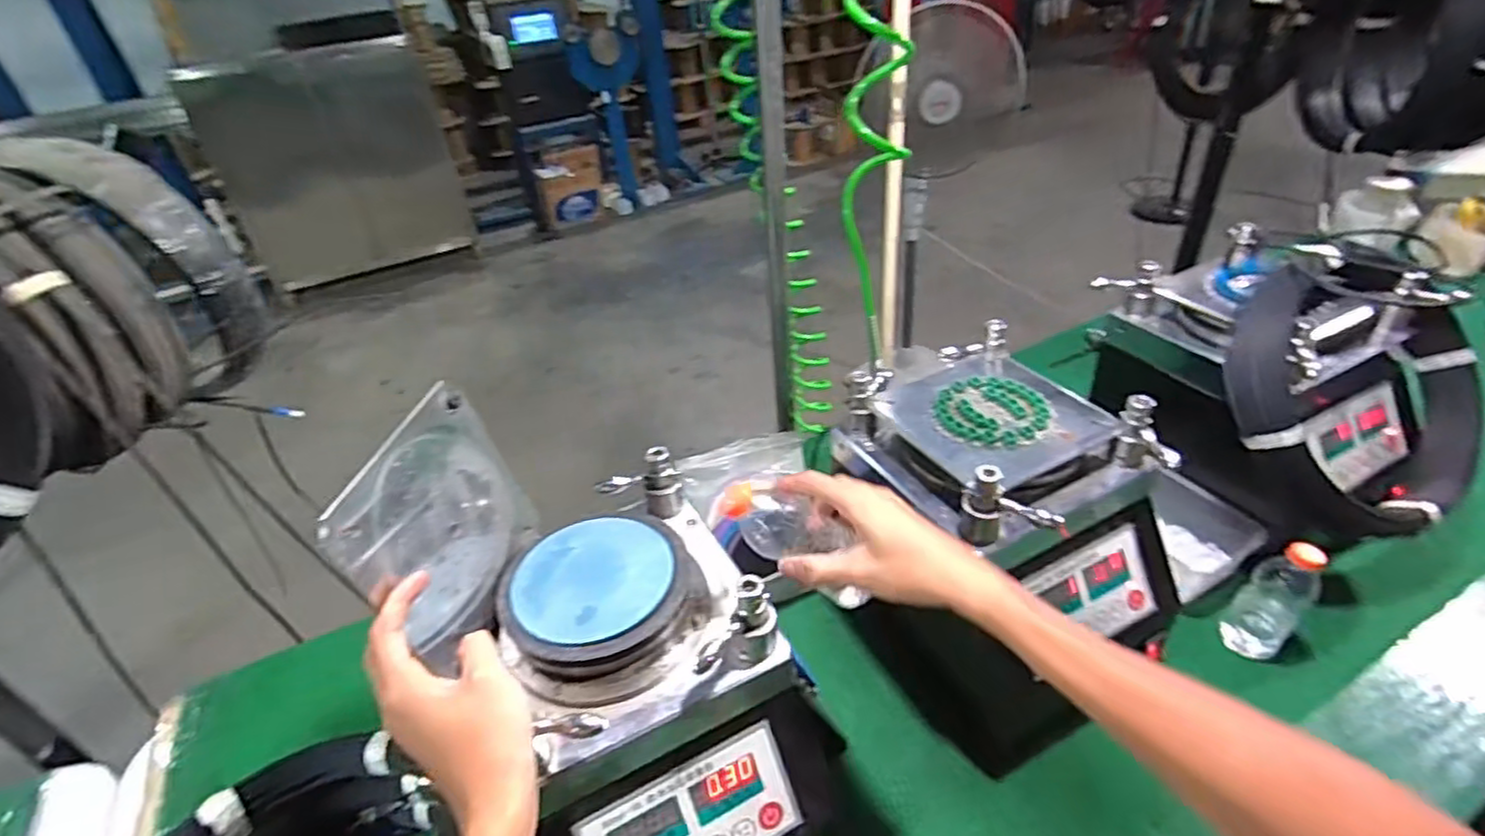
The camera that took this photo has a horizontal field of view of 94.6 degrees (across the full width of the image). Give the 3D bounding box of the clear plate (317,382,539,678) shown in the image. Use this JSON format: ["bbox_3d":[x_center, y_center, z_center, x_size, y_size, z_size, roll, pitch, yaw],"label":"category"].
[{"bbox_3d":[-0.217,0.075,0.508,0.011,0.155,0.166,-6,36,15],"label":"clear plate"}]

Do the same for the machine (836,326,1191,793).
[{"bbox_3d":[0.252,0.102,0.688,0.223,0.292,0.282,-23,39,-19],"label":"machine"}]

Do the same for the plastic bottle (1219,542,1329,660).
[{"bbox_3d":[0.528,0.178,0.682,0.054,0.132,0.053,-30,42,-27],"label":"plastic bottle"}]

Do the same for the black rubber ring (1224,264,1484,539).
[{"bbox_3d":[0.645,-0.020,0.714,0.295,0.277,0.061,-4,-3,-15],"label":"black rubber ring"}]

